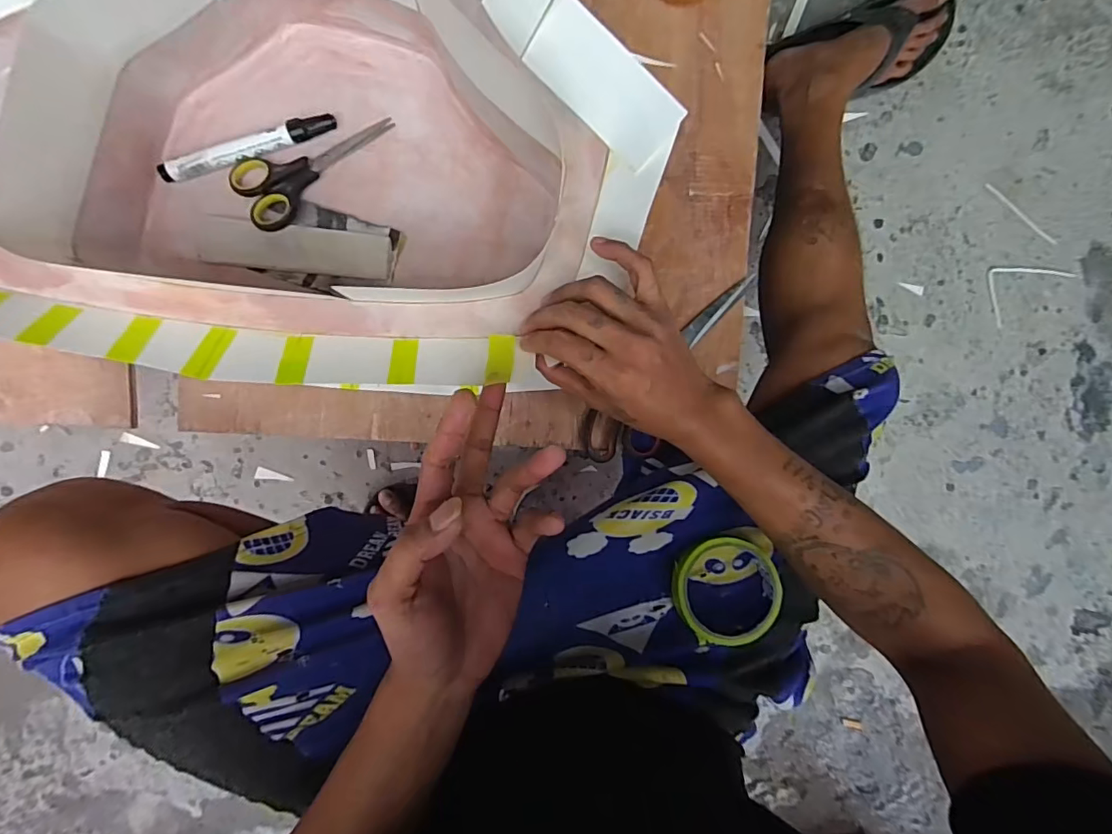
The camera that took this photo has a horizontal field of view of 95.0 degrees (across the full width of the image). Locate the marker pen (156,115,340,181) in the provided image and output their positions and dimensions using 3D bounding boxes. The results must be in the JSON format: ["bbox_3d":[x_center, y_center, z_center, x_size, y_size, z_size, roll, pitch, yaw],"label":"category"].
[{"bbox_3d":[-0.249,-0.219,0.416,0.141,0.015,0.017,-19,97,-2],"label":"marker pen"}]

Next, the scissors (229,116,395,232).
[{"bbox_3d":[-0.203,-0.216,0.416,0.135,0.019,0.059,-43,97,2],"label":"scissors"}]

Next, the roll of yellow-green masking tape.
[{"bbox_3d":[0.147,0.148,0.433,0.092,0.021,0.088,0,96,-4],"label":"roll of yellow-green masking tape"}]

